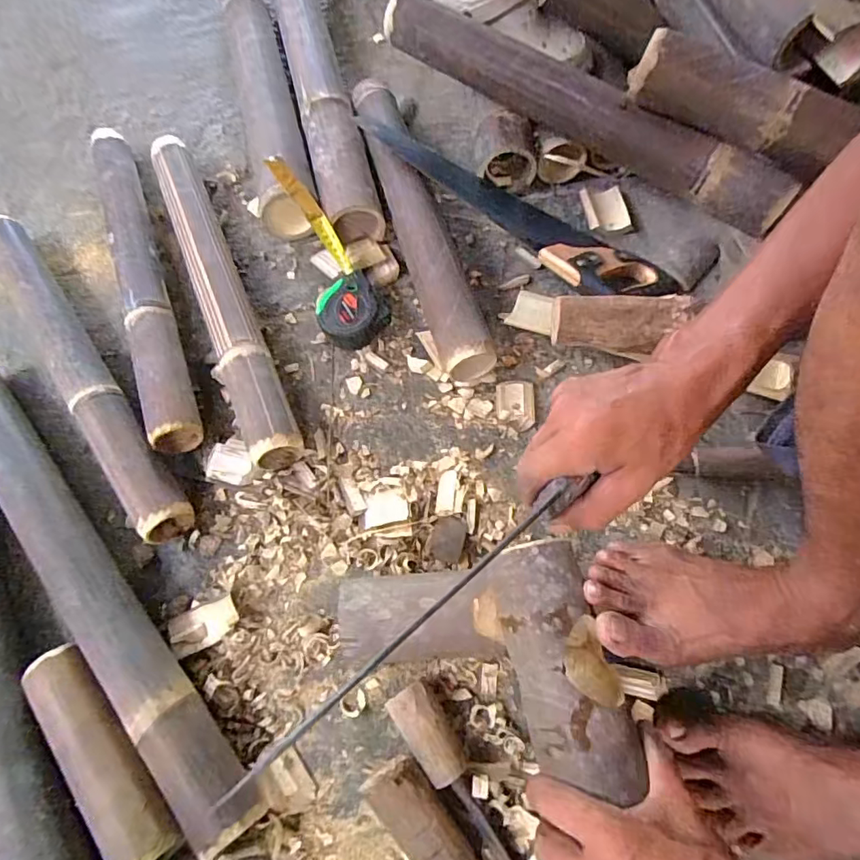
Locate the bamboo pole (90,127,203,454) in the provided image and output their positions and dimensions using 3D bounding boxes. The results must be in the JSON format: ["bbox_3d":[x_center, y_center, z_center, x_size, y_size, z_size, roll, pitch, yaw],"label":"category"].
[{"bbox_3d":[-0.383,-0.212,0.680,0.061,0.057,0.540,-22,66,-5],"label":"bamboo pole"}]

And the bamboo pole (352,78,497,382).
[{"bbox_3d":[-0.018,-0.277,0.680,0.077,0.077,0.478,-18,66,-3],"label":"bamboo pole"}]

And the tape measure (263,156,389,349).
[{"bbox_3d":[-0.128,-0.227,0.655,0.083,0.058,0.258,-21,82,-6],"label":"tape measure"}]

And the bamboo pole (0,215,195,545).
[{"bbox_3d":[-0.423,-0.079,0.627,0.054,0.058,0.495,-36,68,-11],"label":"bamboo pole"}]

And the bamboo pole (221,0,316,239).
[{"bbox_3d":[-0.279,-0.581,0.821,0.094,0.091,0.716,-16,66,-3],"label":"bamboo pole"}]

